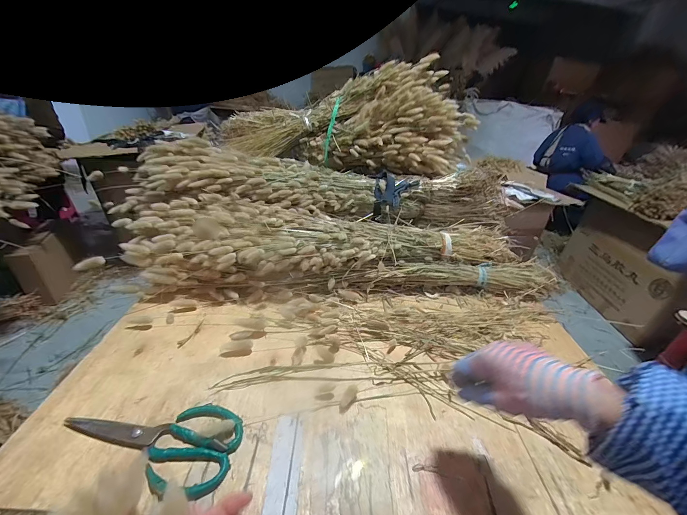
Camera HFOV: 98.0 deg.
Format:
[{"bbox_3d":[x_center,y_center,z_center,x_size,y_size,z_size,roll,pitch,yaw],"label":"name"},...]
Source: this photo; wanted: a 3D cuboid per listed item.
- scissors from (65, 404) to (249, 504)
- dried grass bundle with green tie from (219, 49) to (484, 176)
[{"bbox_3d":[-0.239,0.225,0.390,0.214,0.010,0.107,15,32,14],"label":"scissors"},{"bbox_3d":[0.003,-0.489,1.024,0.848,0.299,0.359,15,32,14],"label":"dried grass bundle with green tie"}]

